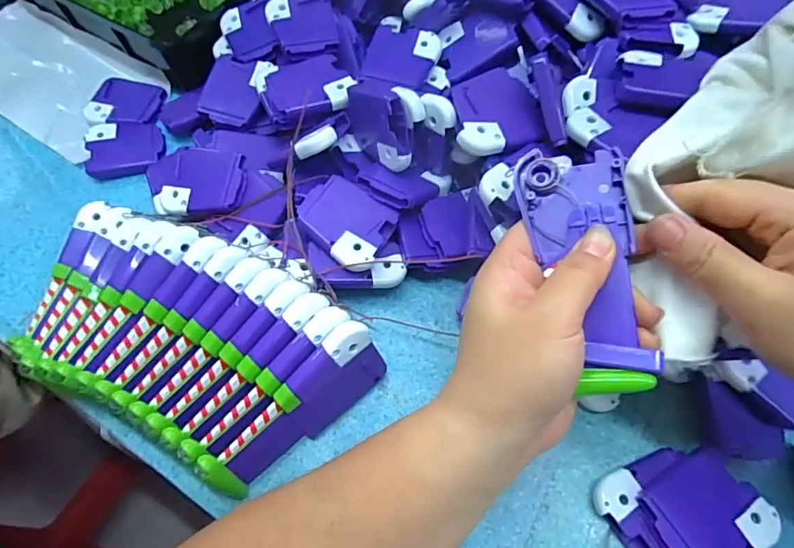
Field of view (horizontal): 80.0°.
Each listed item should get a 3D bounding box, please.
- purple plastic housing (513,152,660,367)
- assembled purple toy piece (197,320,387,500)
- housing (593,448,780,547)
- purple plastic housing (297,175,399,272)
[{"bbox_3d":[0.096,-0.011,0.231,0.047,0.020,0.115,-11,73,-5],"label":"purple plastic housing"},{"bbox_3d":[-0.058,0.081,0.285,0.117,0.051,0.016,-42,44,-10],"label":"assembled purple toy piece"},{"bbox_3d":[0.156,0.130,0.261,0.077,0.022,0.058,-21,64,-10],"label":"housing"},{"bbox_3d":[-0.034,-0.034,0.319,0.060,0.018,0.050,30,67,16],"label":"purple plastic housing"}]

